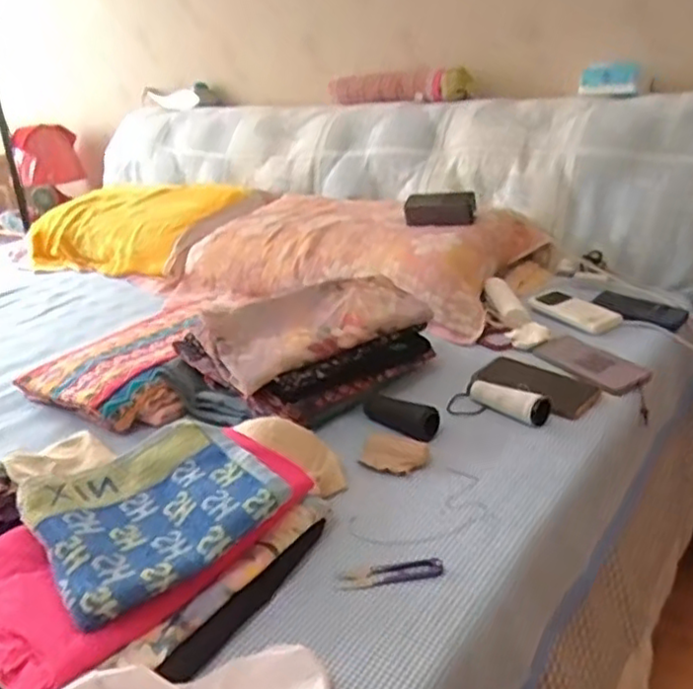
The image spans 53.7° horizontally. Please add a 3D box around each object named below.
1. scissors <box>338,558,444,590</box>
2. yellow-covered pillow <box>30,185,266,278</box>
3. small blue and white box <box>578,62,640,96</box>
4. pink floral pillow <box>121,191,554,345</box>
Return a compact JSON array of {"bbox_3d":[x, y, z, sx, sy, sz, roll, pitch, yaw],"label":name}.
[{"bbox_3d":[0.043,0.221,0.658,0.100,0.006,0.025,-9,24,-6],"label":"scissors"},{"bbox_3d":[-0.517,-0.290,1.710,0.582,0.182,0.334,9,28,30],"label":"yellow-covered pillow"},{"bbox_3d":[0.529,-0.538,1.382,0.118,0.060,0.040,20,41,38],"label":"small blue and white box"},{"bbox_3d":[-0.018,-0.181,1.370,0.706,0.141,0.392,10,28,33],"label":"pink floral pillow"}]

